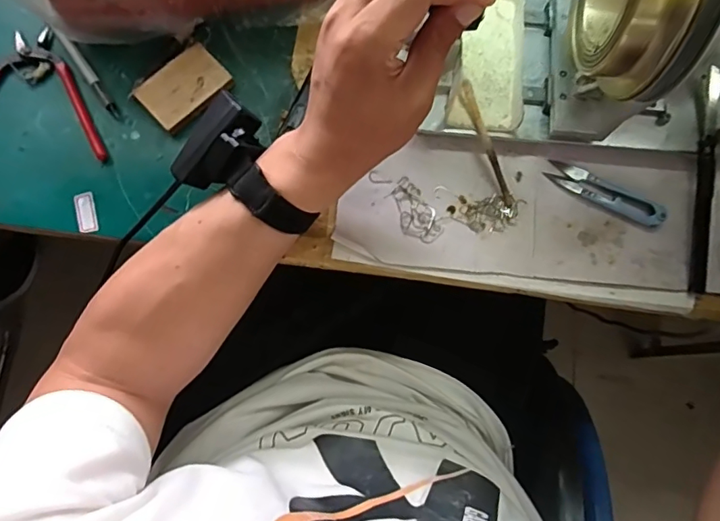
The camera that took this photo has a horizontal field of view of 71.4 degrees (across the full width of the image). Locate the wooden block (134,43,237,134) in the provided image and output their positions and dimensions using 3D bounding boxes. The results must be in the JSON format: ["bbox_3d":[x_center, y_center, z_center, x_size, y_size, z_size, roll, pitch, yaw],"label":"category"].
[{"bbox_3d":[-0.150,-0.146,0.431,0.072,0.015,0.054,-43,83,-9],"label":"wooden block"}]

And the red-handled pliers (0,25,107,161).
[{"bbox_3d":[-0.287,-0.143,0.431,0.134,0.009,0.124,-4,79,-2],"label":"red-handled pliers"}]

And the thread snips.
[{"bbox_3d":[0.205,-0.057,0.418,0.100,0.008,0.022,26,79,4],"label":"thread snips"}]

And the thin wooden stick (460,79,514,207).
[{"bbox_3d":[0.104,-0.095,0.411,0.008,0.008,0.106,-24,98,-6],"label":"thin wooden stick"}]

